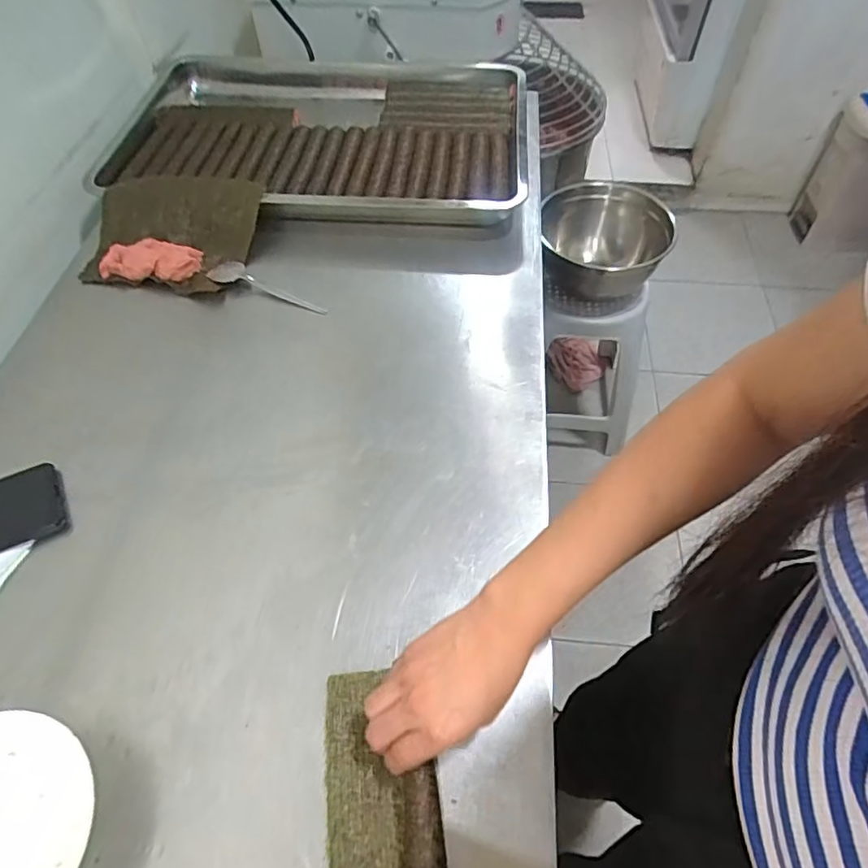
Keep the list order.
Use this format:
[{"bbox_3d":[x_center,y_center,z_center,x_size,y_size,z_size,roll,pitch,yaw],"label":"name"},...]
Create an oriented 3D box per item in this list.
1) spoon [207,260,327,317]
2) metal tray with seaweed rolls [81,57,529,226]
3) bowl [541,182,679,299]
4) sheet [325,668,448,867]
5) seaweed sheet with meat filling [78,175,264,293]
[{"bbox_3d":[-0.204,-0.182,0.684,0.165,0.020,0.031,17,58,11],"label":"spoon"},{"bbox_3d":[-0.179,-0.462,0.854,0.628,0.052,0.421,6,56,5],"label":"metal tray with seaweed rolls"},{"bbox_3d":[0.354,-0.392,1.180,0.249,0.129,0.264,0,56,0],"label":"bowl"},{"bbox_3d":[-0.036,0.258,0.369,0.079,0.035,0.196,-9,54,-6],"label":"sheet"},{"bbox_3d":[-0.333,-0.259,0.711,0.198,0.032,0.166,7,72,4],"label":"seaweed sheet with meat filling"}]

